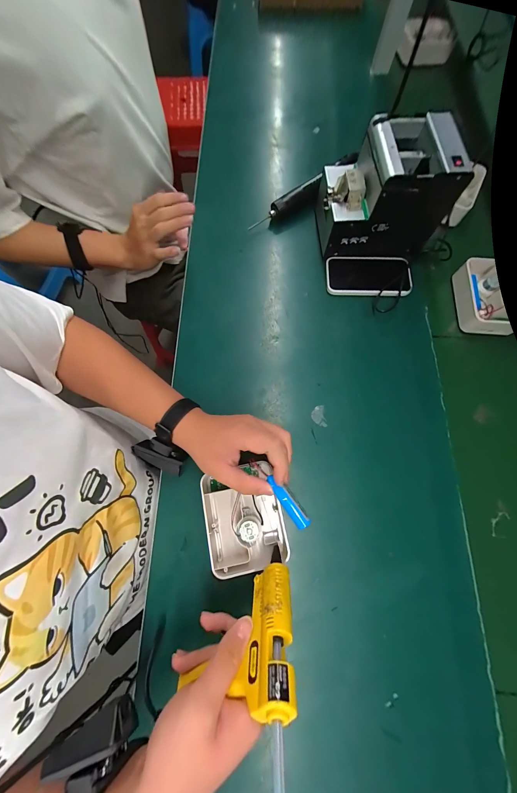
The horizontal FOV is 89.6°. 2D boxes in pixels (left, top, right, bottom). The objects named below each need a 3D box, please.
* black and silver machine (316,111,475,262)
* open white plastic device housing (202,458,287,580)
[{"bbox_3d":[0.206,-0.337,0.438,0.182,0.147,0.125,0,75,0],"label":"black and silver machine"},{"bbox_3d":[-0.020,0.160,0.353,0.099,0.043,0.125,-12,75,-2],"label":"open white plastic device housing"}]

